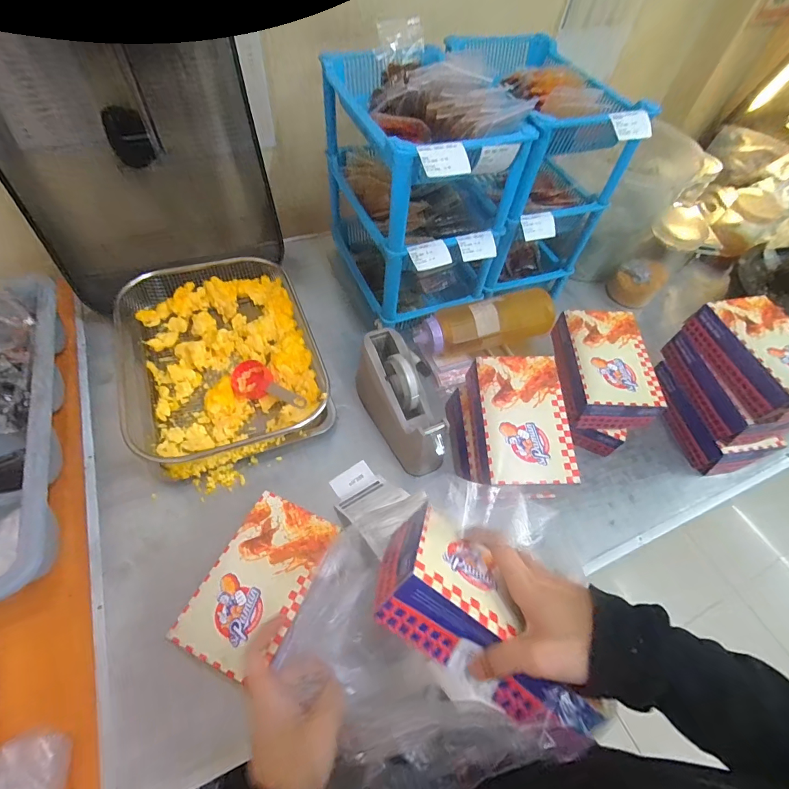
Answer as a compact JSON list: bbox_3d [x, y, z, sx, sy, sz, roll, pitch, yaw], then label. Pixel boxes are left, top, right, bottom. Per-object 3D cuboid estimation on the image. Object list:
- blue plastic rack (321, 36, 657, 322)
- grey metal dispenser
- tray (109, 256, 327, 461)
[{"bbox_3d":[0.117,-0.354,0.697,0.389,0.336,0.320,-17,59,-16],"label":"blue plastic rack"},{"bbox_3d":[0.013,0.009,0.603,0.078,0.111,0.203,-24,61,-19],"label":"grey metal dispenser"},{"bbox_3d":[-0.282,-0.062,0.648,0.292,0.065,0.356,-17,59,-16],"label":"tray"}]

